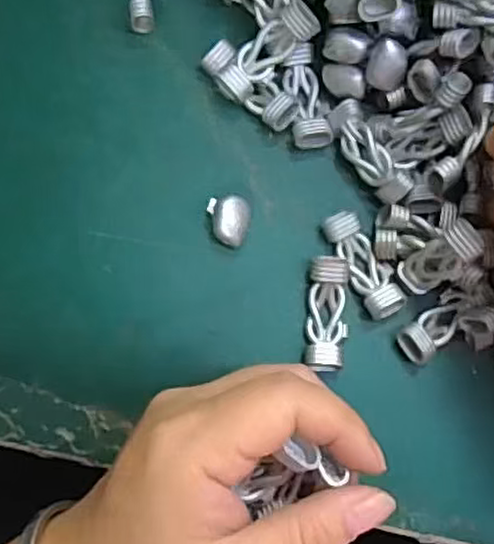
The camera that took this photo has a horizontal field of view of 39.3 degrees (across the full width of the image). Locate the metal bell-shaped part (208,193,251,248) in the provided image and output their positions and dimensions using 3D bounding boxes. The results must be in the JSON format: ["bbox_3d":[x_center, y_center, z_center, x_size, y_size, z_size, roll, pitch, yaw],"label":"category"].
[{"bbox_3d":[-0.006,-0.020,0.281,0.016,0.011,0.020,-17,85,-4],"label":"metal bell-shaped part"}]

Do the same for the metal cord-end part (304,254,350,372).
[{"bbox_3d":[0.033,0.017,0.280,0.016,0.008,0.045,4,84,-2],"label":"metal cord-end part"}]

